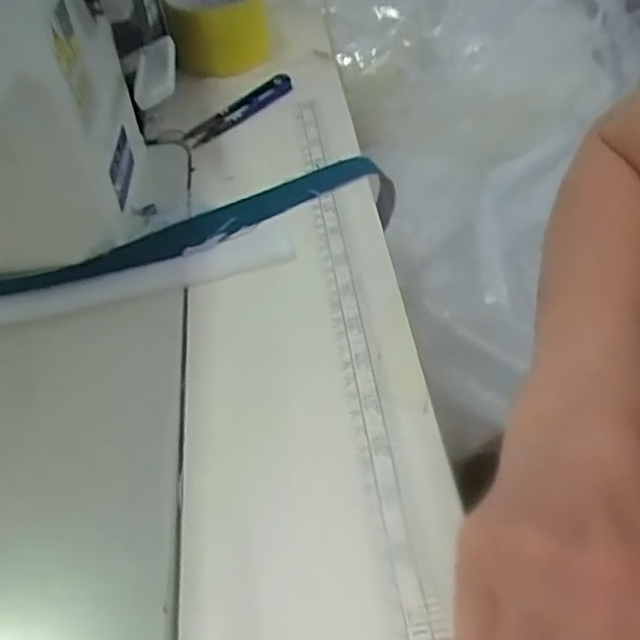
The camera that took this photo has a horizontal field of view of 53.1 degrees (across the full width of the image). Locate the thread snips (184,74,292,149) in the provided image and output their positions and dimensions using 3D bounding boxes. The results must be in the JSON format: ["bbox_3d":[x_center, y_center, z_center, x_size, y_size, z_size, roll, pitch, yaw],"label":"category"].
[{"bbox_3d":[-0.064,-0.164,0.503,0.022,0.014,0.109,29,54,27],"label":"thread snips"}]

